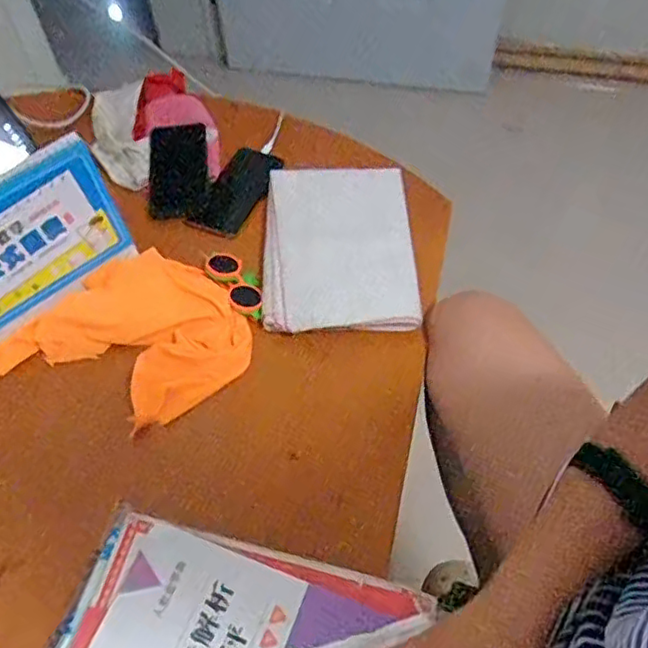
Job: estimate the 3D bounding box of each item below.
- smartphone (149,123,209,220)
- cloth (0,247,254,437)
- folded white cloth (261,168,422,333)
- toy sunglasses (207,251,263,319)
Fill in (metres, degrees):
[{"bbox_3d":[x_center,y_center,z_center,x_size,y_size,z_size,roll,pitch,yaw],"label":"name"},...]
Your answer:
[{"bbox_3d":[-0.200,-0.210,0.866,0.078,0.013,0.134,-3,82,-5],"label":"smartphone"},{"bbox_3d":[-0.216,0.026,0.702,0.220,0.027,0.234,38,64,24],"label":"cloth"},{"bbox_3d":[0.016,-0.098,0.770,0.180,0.036,0.235,-4,55,-1],"label":"folded white cloth"},{"bbox_3d":[-0.105,-0.053,0.751,0.048,0.028,0.117,-25,58,-15],"label":"toy sunglasses"}]

